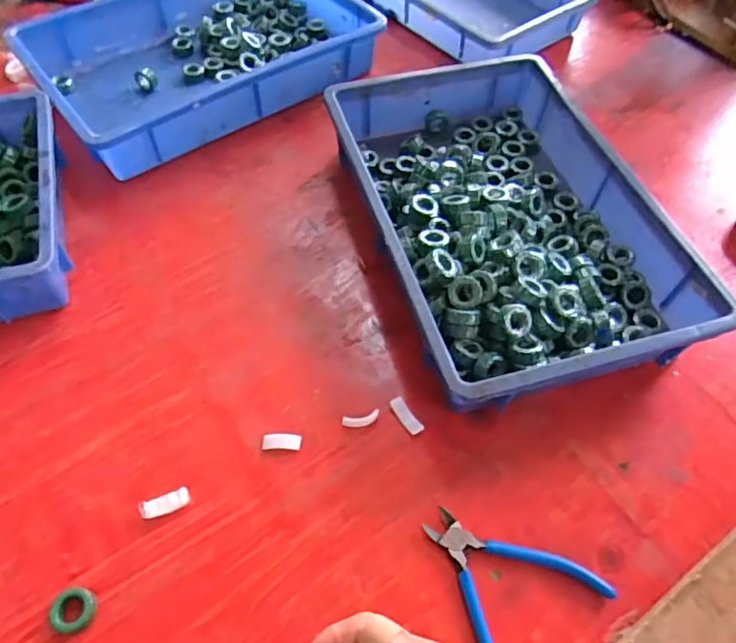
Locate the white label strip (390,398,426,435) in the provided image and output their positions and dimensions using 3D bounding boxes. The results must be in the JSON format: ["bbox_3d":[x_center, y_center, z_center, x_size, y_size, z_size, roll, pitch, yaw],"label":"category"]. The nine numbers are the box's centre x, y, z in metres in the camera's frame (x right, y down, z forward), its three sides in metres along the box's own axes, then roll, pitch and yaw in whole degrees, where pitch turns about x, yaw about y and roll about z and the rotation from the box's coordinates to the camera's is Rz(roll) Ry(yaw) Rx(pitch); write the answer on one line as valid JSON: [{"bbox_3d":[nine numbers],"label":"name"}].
[{"bbox_3d":[0.036,0.088,0.518,0.014,0.007,0.039,-30,62,-20],"label":"white label strip"}]

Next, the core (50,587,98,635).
[{"bbox_3d":[-0.223,0.219,0.420,0.031,0.011,0.030,1,56,-1],"label":"core"}]

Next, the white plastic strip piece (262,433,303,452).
[{"bbox_3d":[-0.078,0.109,0.503,0.034,0.004,0.015,3,56,0],"label":"white plastic strip piece"}]

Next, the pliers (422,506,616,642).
[{"bbox_3d":[0.104,0.210,0.441,0.139,0.013,0.117,38,63,21],"label":"pliers"}]

